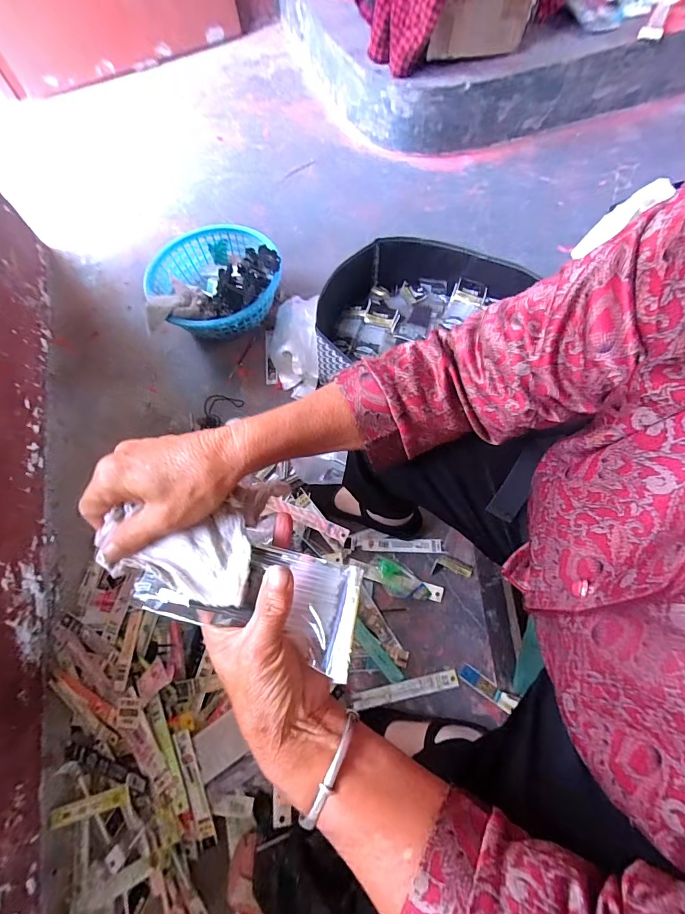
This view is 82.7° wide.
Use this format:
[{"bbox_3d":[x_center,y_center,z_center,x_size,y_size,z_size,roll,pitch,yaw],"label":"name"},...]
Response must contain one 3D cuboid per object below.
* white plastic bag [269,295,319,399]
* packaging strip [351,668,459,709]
[{"bbox_3d":[-0.114,-0.264,0.921,0.112,0.068,0.264,-1,66,2],"label":"white plastic bag"},{"bbox_3d":[0.102,0.380,0.639,0.176,0.005,0.025,-12,66,-1],"label":"packaging strip"}]

